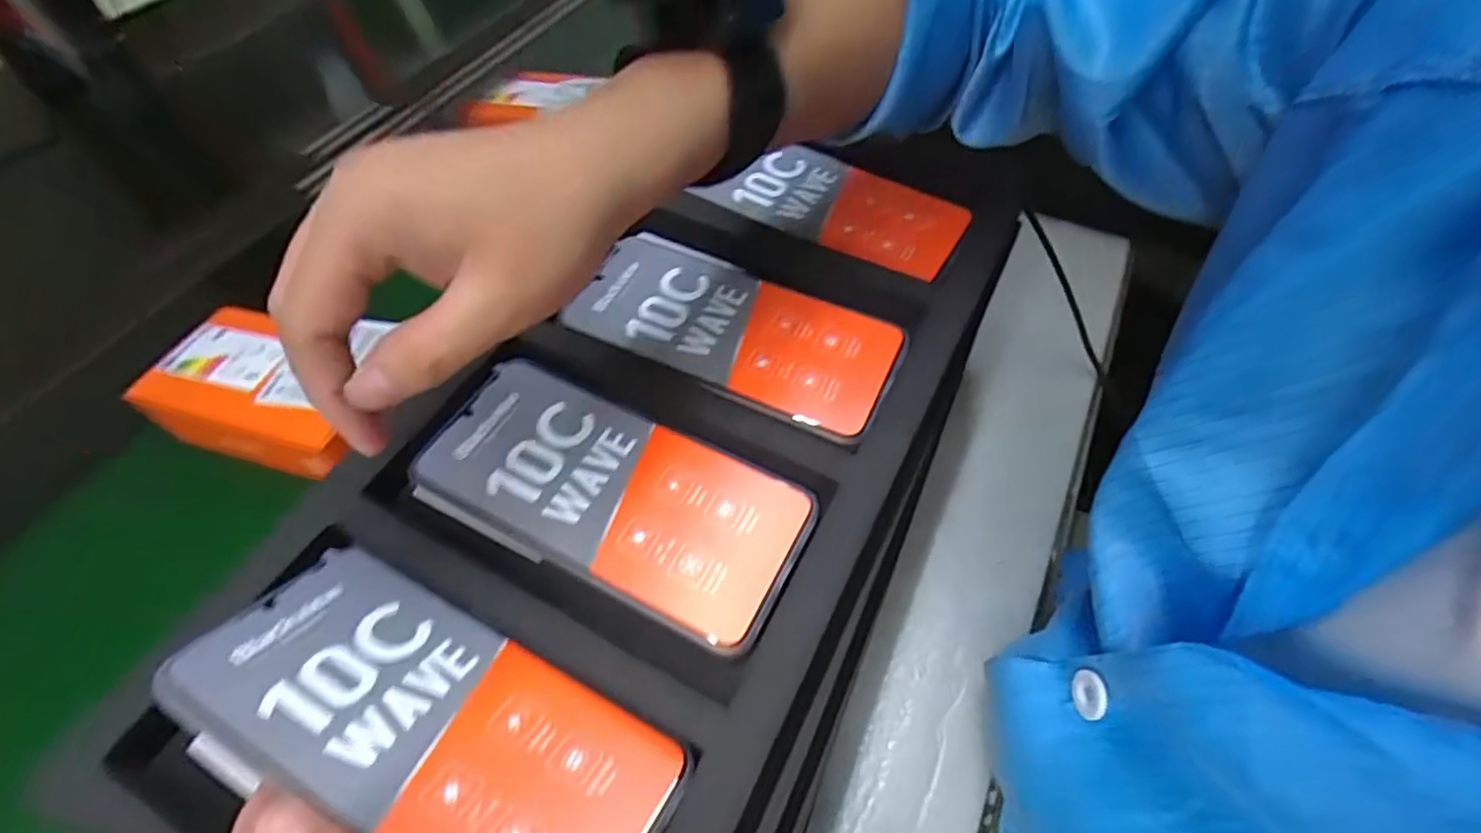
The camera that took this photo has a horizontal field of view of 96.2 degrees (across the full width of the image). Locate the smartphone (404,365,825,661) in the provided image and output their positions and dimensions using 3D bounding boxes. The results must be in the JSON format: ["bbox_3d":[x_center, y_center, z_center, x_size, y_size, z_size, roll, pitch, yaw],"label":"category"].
[{"bbox_3d":[-0.057,0.031,0.295,0.171,0.005,0.075,24,62,17],"label":"smartphone"}]

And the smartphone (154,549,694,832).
[{"bbox_3d":[-0.106,0.105,0.228,0.173,0.008,0.074,22,35,14],"label":"smartphone"}]

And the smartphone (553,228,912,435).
[{"bbox_3d":[-0.002,-0.048,0.348,0.167,0.008,0.083,23,61,17],"label":"smartphone"}]

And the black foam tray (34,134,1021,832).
[{"bbox_3d":[-0.030,-0.011,0.307,0.230,0.048,0.439,19,60,15],"label":"black foam tray"}]

